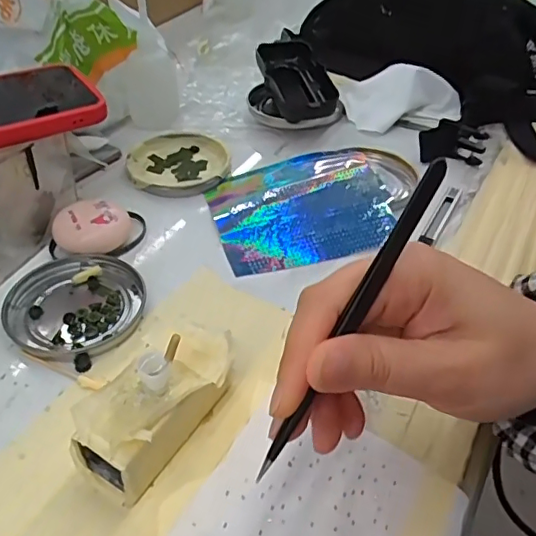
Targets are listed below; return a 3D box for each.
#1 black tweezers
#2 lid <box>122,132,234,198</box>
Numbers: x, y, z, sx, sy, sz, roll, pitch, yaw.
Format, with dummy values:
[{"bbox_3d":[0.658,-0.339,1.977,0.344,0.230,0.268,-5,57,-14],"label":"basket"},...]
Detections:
[{"bbox_3d":[0.030,0.019,0.202,0.005,0.127,0.010,34,10,30],"label":"black tweezers"},{"bbox_3d":[-0.072,-0.085,0.451,0.080,0.013,0.081,1,42,-1],"label":"lid"}]

